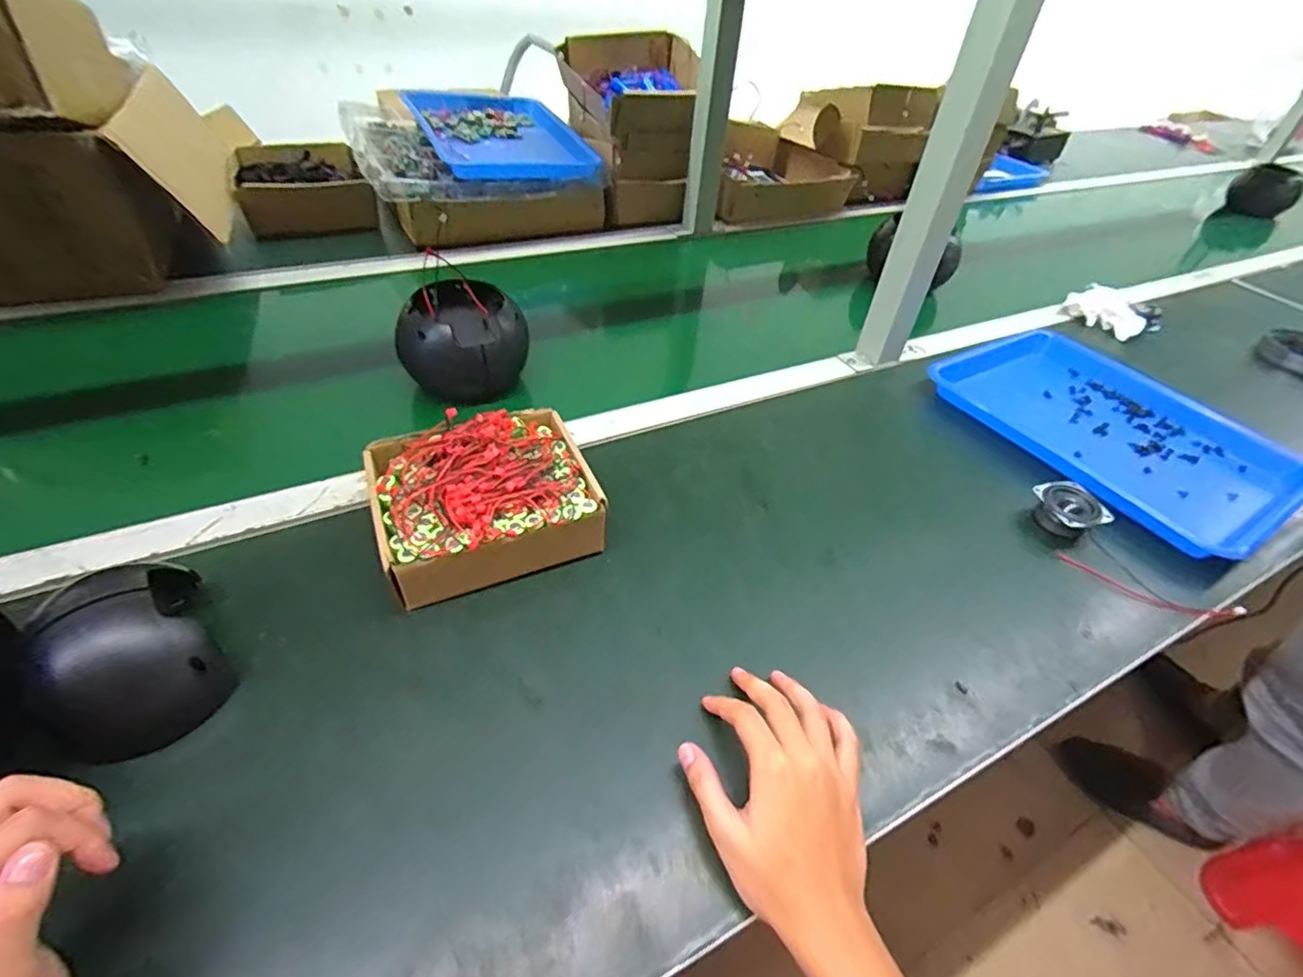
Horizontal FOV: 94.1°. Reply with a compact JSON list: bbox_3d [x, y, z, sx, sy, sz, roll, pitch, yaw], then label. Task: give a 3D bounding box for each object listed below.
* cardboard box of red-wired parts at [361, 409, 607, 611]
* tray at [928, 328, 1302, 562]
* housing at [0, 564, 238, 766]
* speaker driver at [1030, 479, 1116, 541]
[{"bbox_3d":[-0.134,0.005,0.488,0.166,0.068,0.143,-15,48,-21],"label":"cardboard box of red-wired parts"},{"bbox_3d":[0.534,-0.078,0.691,0.293,0.027,0.336,-21,50,-26],"label":"tray"},{"bbox_3d":[-0.327,0.103,0.369,0.096,0.067,0.100,-26,52,-29],"label":"housing"},{"bbox_3d":[0.386,0.020,0.565,0.047,0.028,0.053,-13,47,-19],"label":"speaker driver"}]

